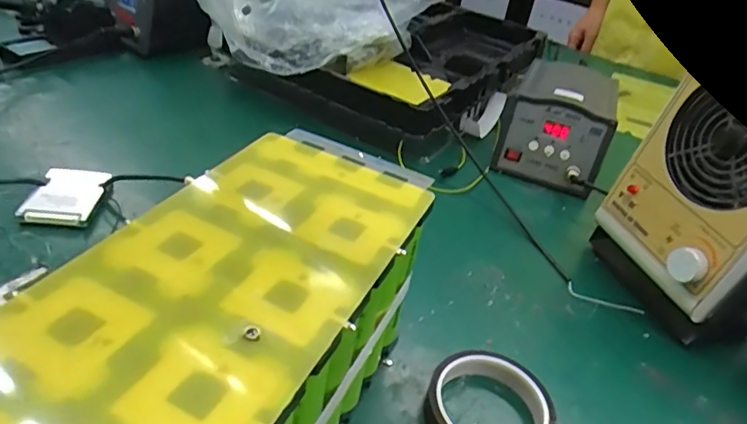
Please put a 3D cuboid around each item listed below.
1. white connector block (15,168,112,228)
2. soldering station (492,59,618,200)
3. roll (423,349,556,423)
[{"bbox_3d":[-0.308,-0.018,0.541,0.060,0.016,0.082,2,37,-9],"label":"white connector block"},{"bbox_3d":[0.251,-0.125,0.731,0.133,0.099,0.209,20,38,15],"label":"soldering station"},{"bbox_3d":[0.084,0.147,0.398,0.090,0.030,0.086,6,36,-4],"label":"roll"}]

